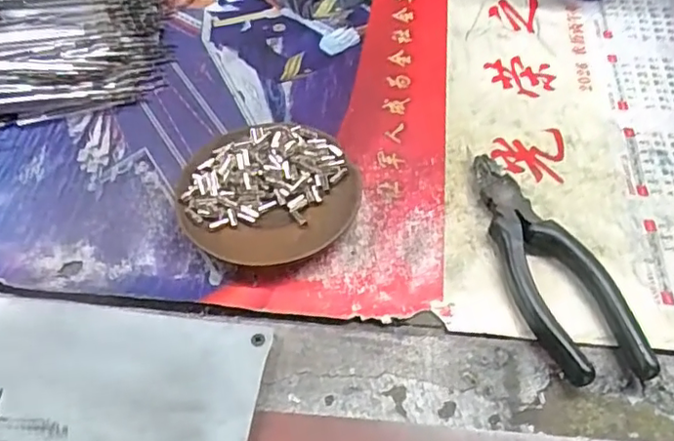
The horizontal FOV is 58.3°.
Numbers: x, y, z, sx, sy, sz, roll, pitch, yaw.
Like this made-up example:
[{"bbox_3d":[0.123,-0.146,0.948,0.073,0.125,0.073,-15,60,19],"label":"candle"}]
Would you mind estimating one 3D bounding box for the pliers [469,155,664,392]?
[{"bbox_3d":[0.130,0.023,0.364,0.058,0.016,0.160,-13,55,-8],"label":"pliers"}]

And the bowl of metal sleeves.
[{"bbox_3d":[-0.043,-0.017,0.395,0.113,0.019,0.105,-1,55,1],"label":"bowl of metal sleeves"}]

